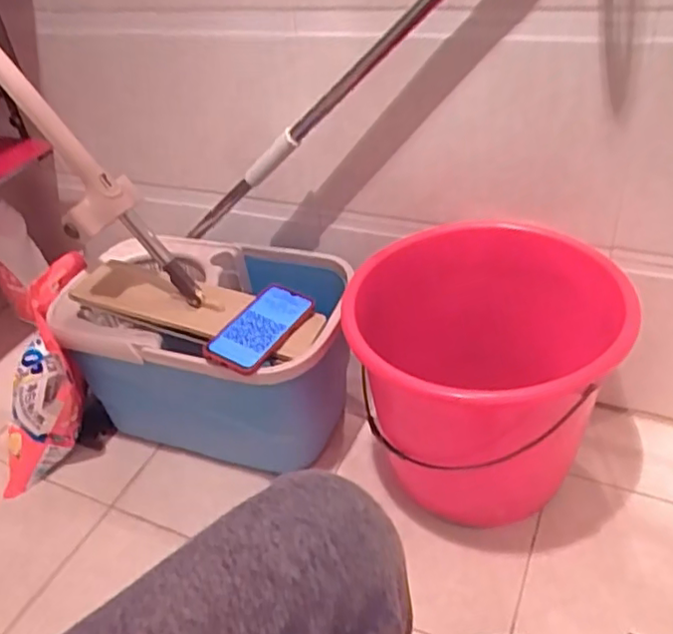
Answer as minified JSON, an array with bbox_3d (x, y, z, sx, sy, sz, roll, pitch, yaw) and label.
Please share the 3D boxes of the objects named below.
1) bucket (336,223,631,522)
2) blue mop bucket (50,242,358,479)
[{"bbox_3d":[0.195,0.087,0.861,0.322,0.295,0.328,-5,37,4],"label":"bucket"},{"bbox_3d":[-0.190,0.055,1.006,0.446,0.282,0.287,7,39,18],"label":"blue mop bucket"}]

